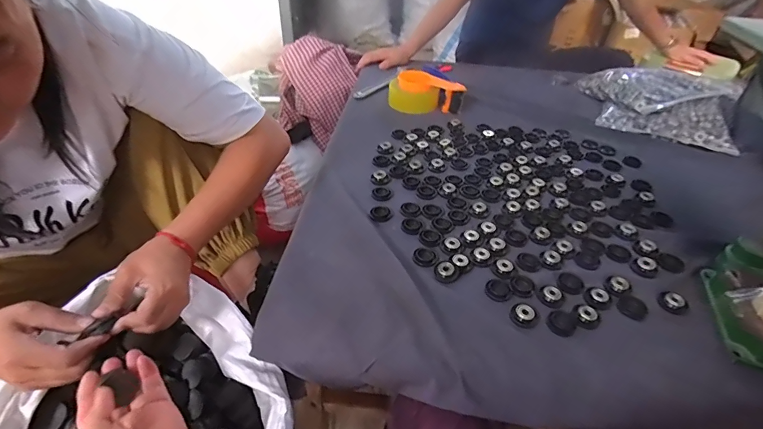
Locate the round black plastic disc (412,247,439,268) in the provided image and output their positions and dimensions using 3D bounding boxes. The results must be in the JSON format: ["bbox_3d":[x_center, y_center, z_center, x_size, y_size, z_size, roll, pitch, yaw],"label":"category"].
[{"bbox_3d":[0.061,0.058,0.553,0.032,0.006,0.035,2,40,-2],"label":"round black plastic disc"}]

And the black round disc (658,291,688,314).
[{"bbox_3d":[0.371,0.110,0.505,0.034,0.007,0.031,2,40,-2],"label":"black round disc"}]

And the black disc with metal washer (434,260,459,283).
[{"bbox_3d":[0.086,0.075,0.529,0.033,0.009,0.031,2,40,-2],"label":"black disc with metal washer"}]

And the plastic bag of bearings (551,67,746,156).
[{"bbox_3d":[0.605,-0.269,0.920,0.384,0.076,0.255,20,43,18],"label":"plastic bag of bearings"}]

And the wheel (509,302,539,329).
[{"bbox_3d":[0.175,0.121,0.484,0.032,0.010,0.036,29,46,27],"label":"wheel"}]

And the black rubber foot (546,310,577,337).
[{"bbox_3d":[0.219,0.130,0.481,0.037,0.010,0.031,-17,45,-23],"label":"black rubber foot"}]

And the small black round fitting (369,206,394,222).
[{"bbox_3d":[-0.001,-0.002,0.619,0.035,0.004,0.036,2,40,-2],"label":"small black round fitting"}]

